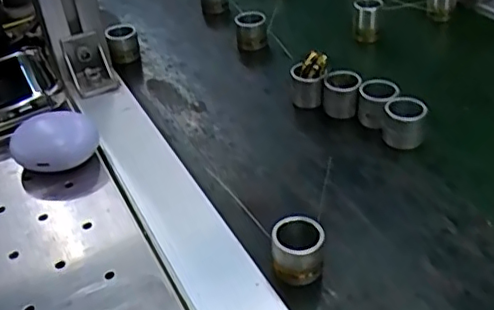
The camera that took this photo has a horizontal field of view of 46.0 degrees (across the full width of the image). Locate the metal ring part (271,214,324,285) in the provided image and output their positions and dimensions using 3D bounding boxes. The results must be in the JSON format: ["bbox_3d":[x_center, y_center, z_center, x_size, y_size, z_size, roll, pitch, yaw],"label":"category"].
[{"bbox_3d":[0.025,0.046,0.287,0.024,0.024,0.024,-2,38,2],"label":"metal ring part"}]

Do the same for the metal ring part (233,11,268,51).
[{"bbox_3d":[0.004,-0.099,0.469,0.024,0.028,0.021,-3,38,1],"label":"metal ring part"}]

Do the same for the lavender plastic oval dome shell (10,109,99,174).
[{"bbox_3d":[-0.117,-0.007,0.361,0.048,0.025,0.038,-30,45,-30],"label":"lavender plastic oval dome shell"}]

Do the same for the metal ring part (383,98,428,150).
[{"bbox_3d":[0.098,-0.019,0.363,0.024,0.027,0.020,8,39,14],"label":"metal ring part"}]

